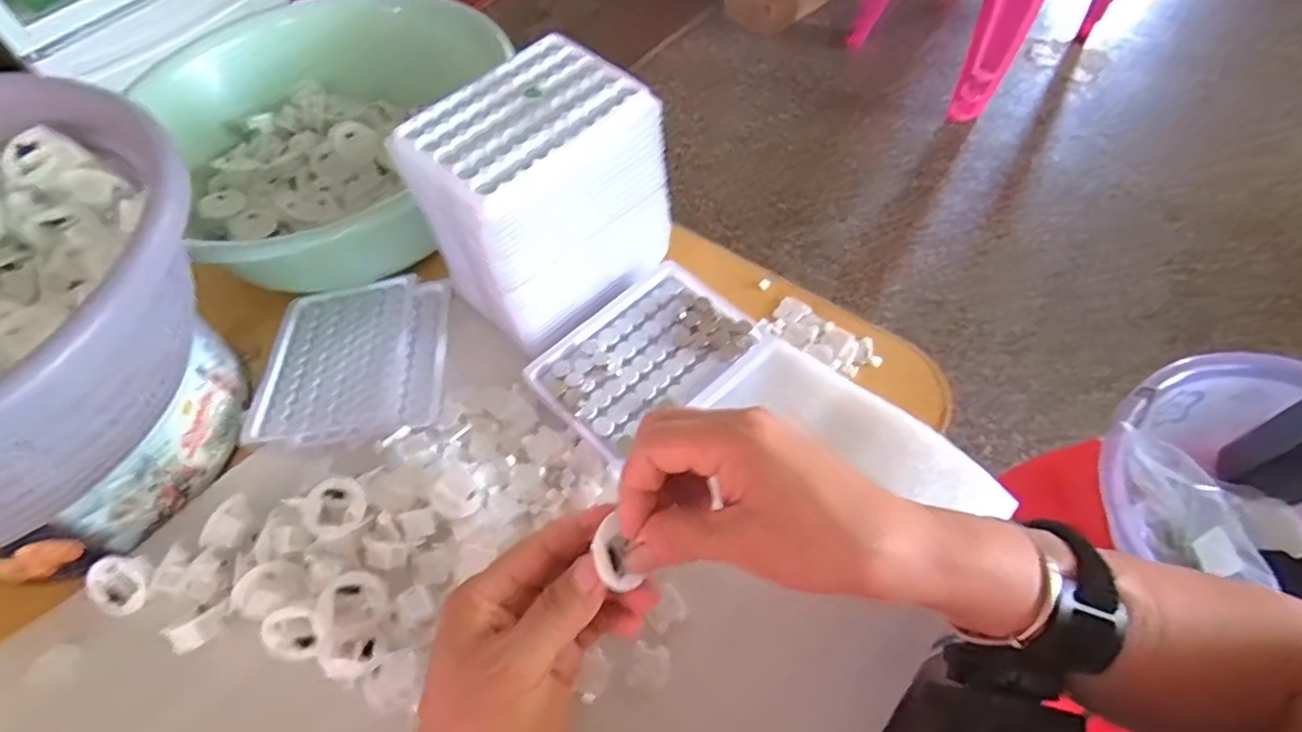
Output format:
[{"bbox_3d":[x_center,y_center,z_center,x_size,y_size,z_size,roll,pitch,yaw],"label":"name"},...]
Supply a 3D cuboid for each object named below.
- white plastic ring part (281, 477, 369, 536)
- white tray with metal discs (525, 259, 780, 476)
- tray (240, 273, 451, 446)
[{"bbox_3d":[-0.178,0.078,0.358,0.040,0.009,0.031,-24,59,-12],"label":"white plastic ring part"},{"bbox_3d":[-0.002,-0.006,0.409,0.128,0.013,0.094,-39,63,-19],"label":"white tray with metal discs"},{"bbox_3d":[-0.202,-0.007,0.444,0.126,0.015,0.128,-8,57,-2],"label":"tray"}]

